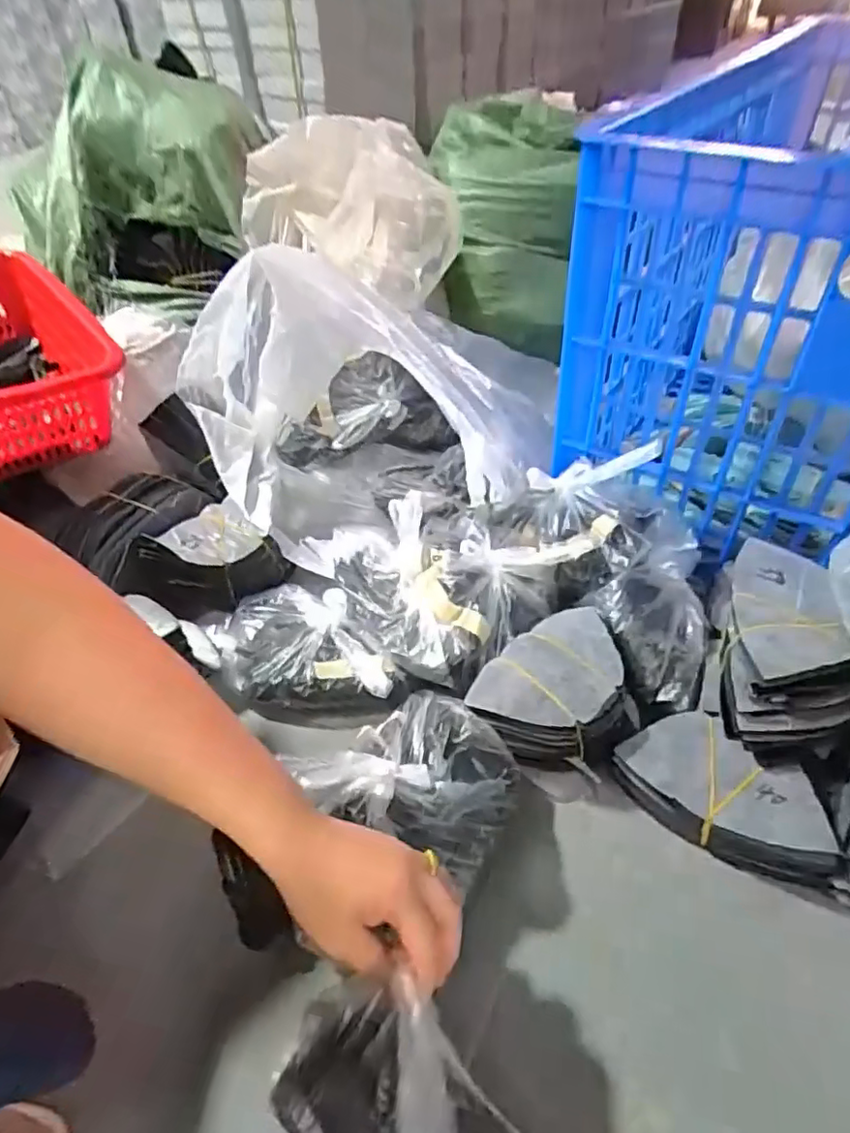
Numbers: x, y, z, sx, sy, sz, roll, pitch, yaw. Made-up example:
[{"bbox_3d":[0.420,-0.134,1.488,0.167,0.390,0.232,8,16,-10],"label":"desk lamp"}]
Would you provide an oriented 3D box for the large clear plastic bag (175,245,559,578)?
[{"bbox_3d":[-0.066,-0.208,0.781,0.452,0.295,0.374,3,46,7],"label":"large clear plastic bag"}]

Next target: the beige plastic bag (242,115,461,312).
[{"bbox_3d":[-0.111,-0.494,0.847,0.368,0.179,0.122,34,56,31],"label":"beige plastic bag"}]

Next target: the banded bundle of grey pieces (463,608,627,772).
[{"bbox_3d":[0.125,0.110,0.583,0.122,0.061,0.156,28,53,28],"label":"banded bundle of grey pieces"}]

